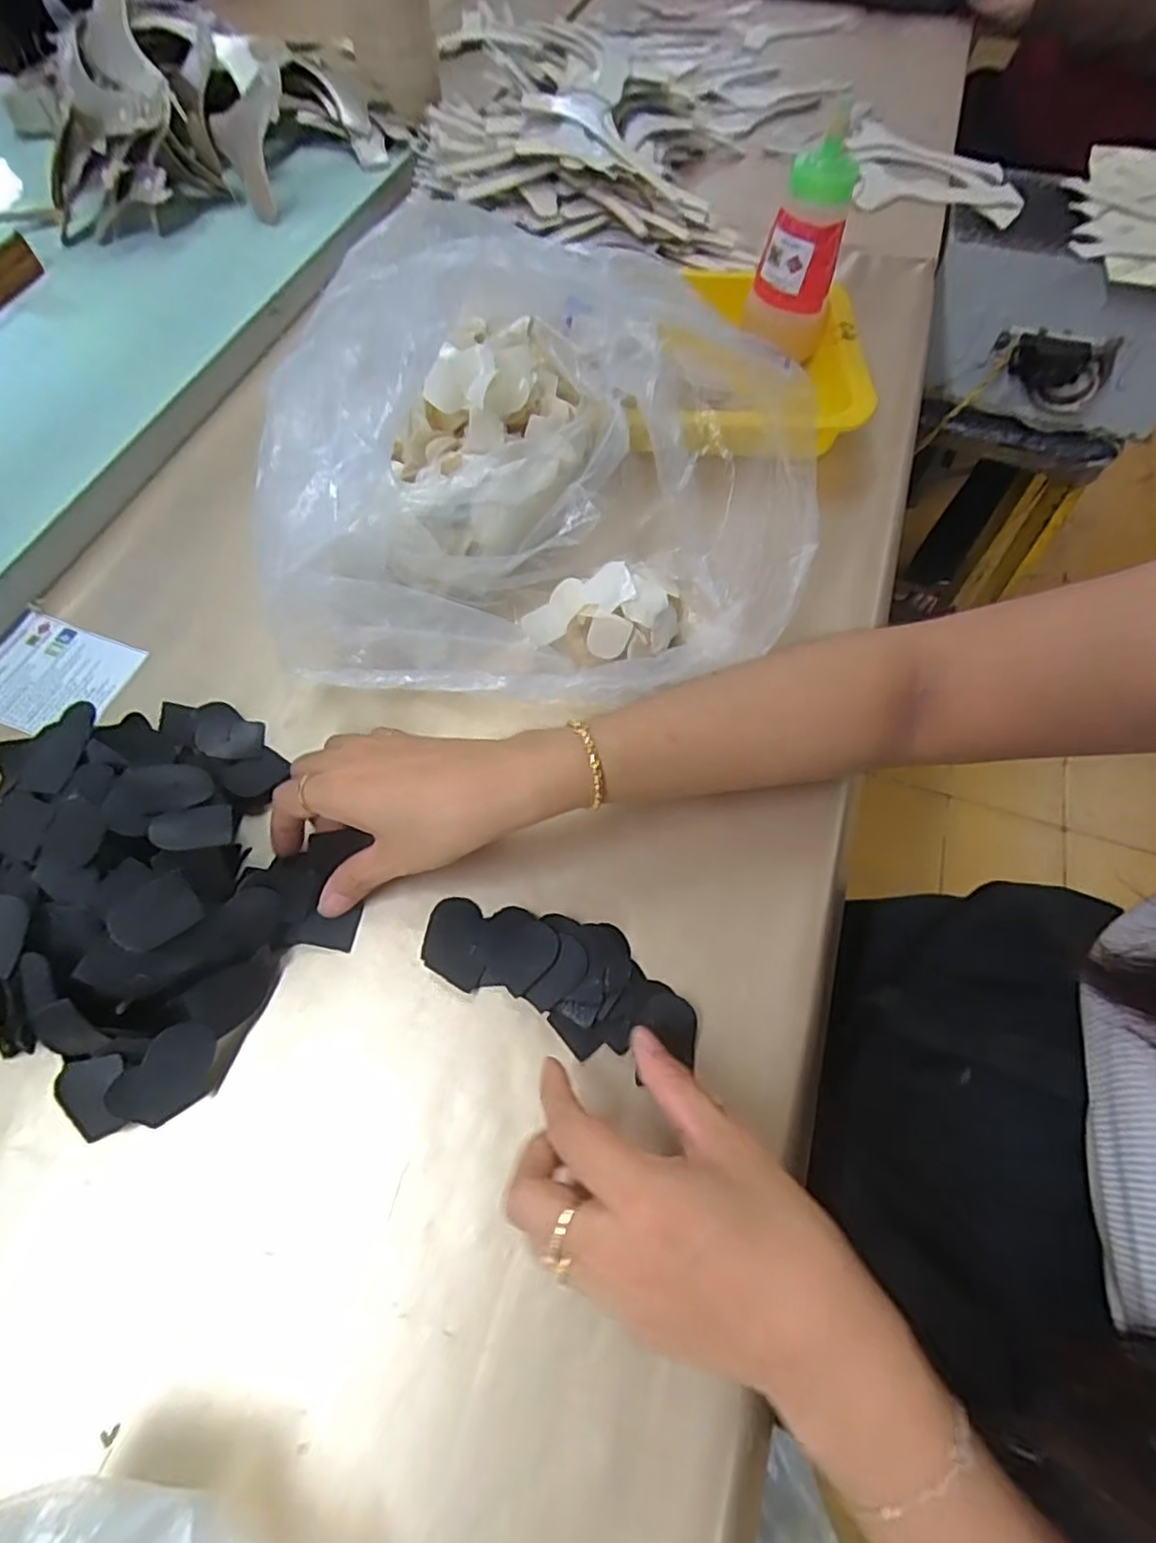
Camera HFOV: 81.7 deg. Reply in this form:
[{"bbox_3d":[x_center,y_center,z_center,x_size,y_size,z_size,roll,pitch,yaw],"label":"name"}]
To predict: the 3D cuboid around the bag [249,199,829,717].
[{"bbox_3d":[-0.006,-0.173,0.390,0.283,0.159,0.325,15,63,6],"label":"bag"}]

